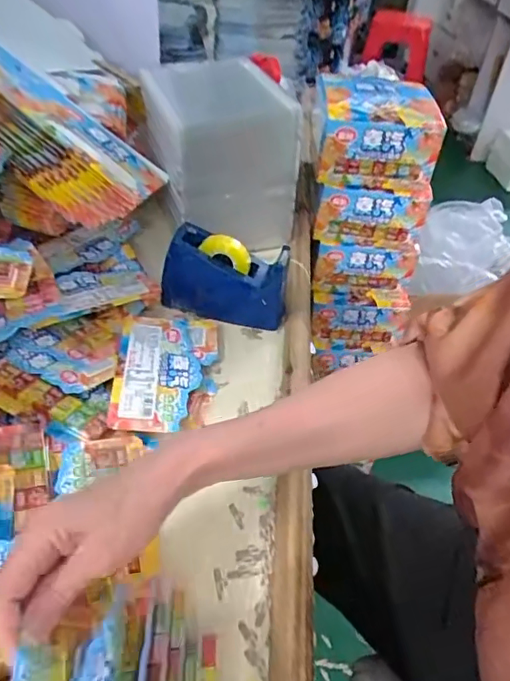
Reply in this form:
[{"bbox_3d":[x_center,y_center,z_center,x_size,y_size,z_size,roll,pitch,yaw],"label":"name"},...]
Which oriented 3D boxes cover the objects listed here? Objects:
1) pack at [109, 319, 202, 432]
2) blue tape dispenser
[{"bbox_3d":[-0.094,0.027,0.510,0.077,0.013,0.144,1,42,-6],"label":"pack"},{"bbox_3d":[-0.030,-0.072,0.570,0.135,0.076,0.046,16,43,9],"label":"blue tape dispenser"}]

